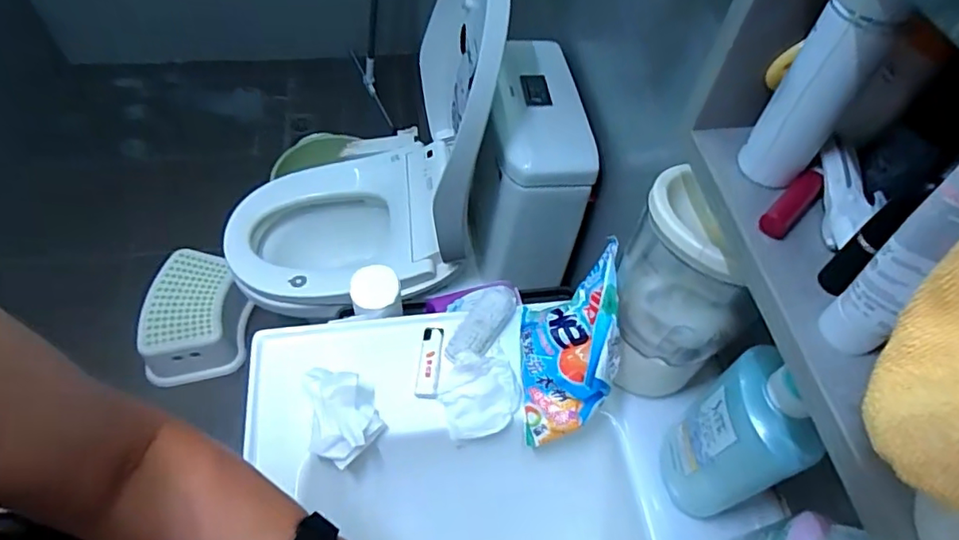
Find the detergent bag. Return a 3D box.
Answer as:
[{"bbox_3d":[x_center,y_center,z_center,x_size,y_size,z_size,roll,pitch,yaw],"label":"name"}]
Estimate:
[{"bbox_3d":[0.088,0.070,0.557,0.089,0.132,0.156,-1,57,2],"label":"detergent bag"}]

